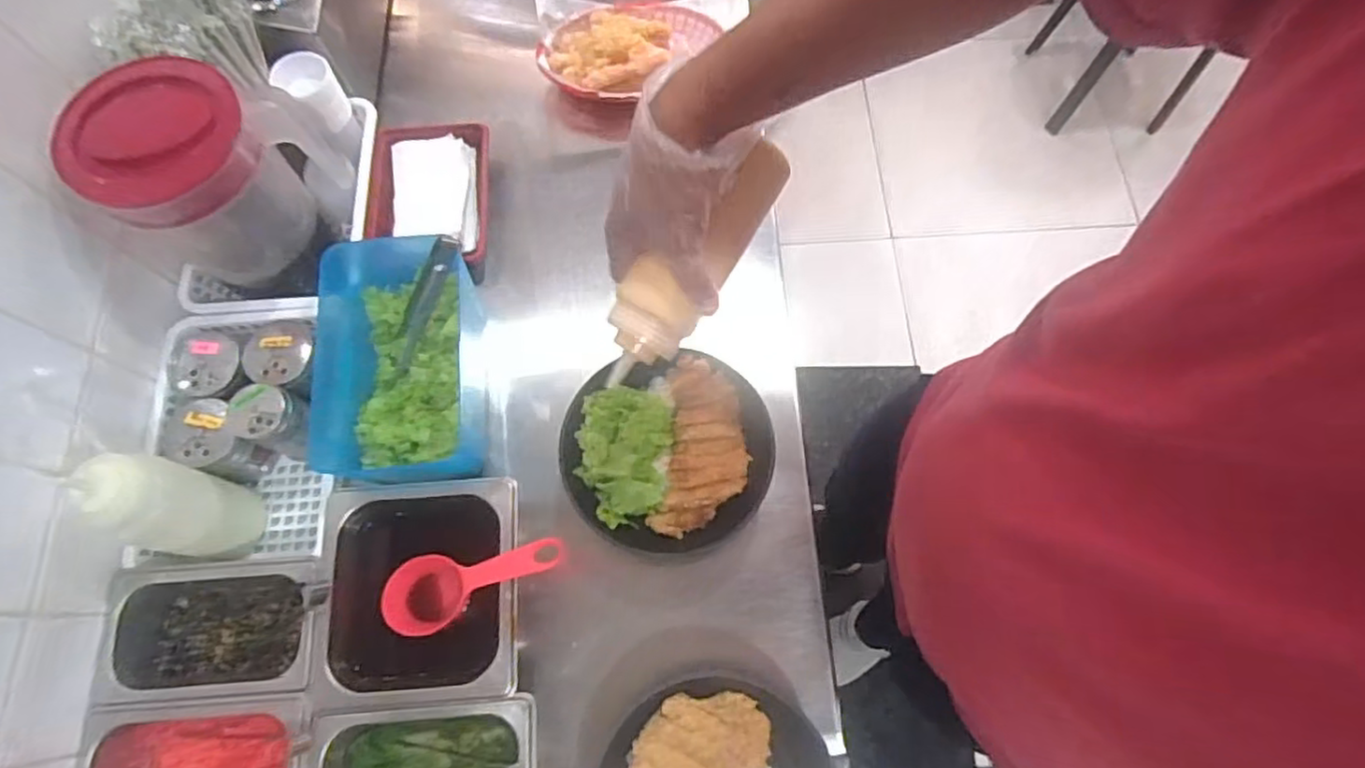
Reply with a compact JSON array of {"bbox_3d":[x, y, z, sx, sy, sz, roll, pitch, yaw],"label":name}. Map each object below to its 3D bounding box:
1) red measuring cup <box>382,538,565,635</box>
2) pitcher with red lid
[{"bbox_3d":[-0.171,0.164,0.565,0.155,0.043,0.060,-18,70,10],"label":"red measuring cup"},{"bbox_3d":[-0.404,-0.184,0.590,0.123,0.160,0.162,30,73,10],"label":"pitcher with red lid"}]

